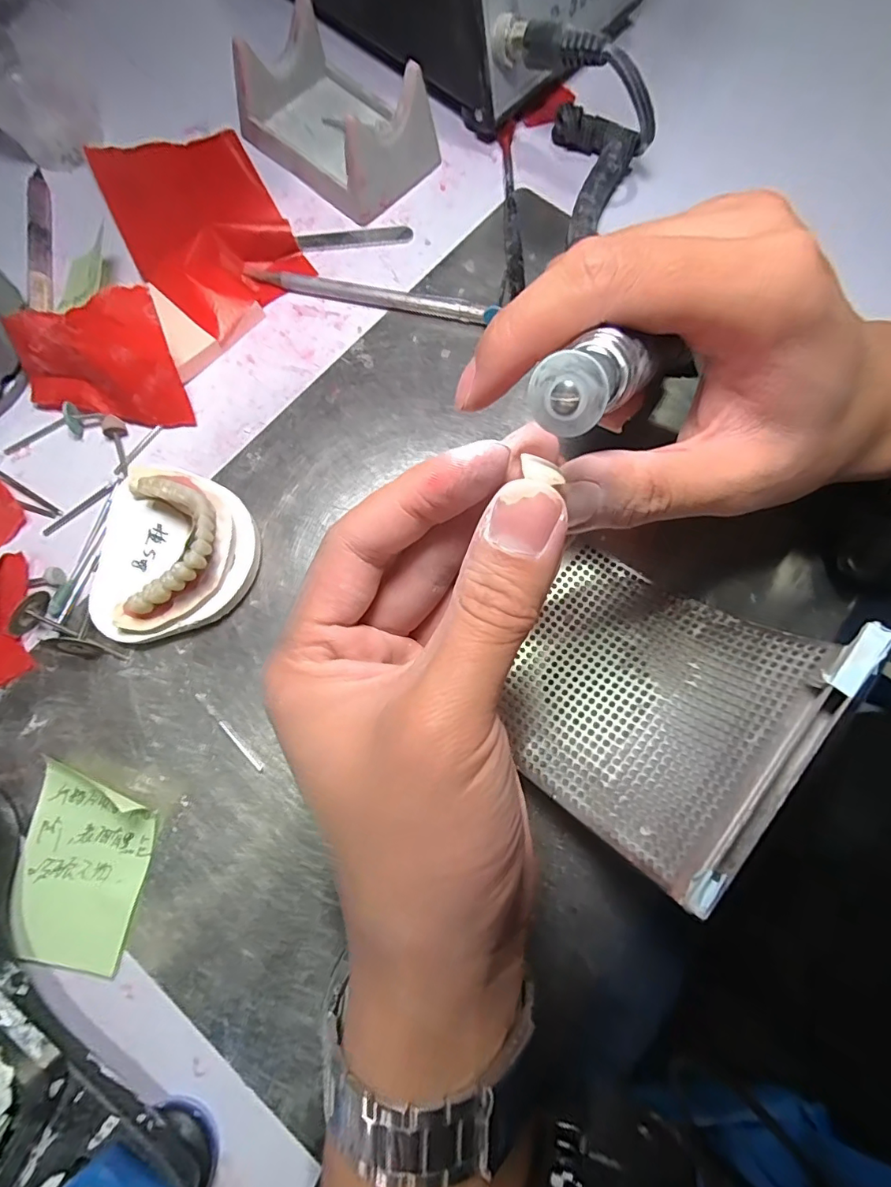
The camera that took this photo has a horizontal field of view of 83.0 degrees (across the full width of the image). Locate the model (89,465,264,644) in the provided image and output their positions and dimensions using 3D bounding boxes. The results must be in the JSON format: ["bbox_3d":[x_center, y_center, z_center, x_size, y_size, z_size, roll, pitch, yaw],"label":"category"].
[{"bbox_3d":[-0.118,-0.018,0.213,0.069,0.037,0.073,5,76,1],"label":"model"}]

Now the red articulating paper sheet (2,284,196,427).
[{"bbox_3d":[-0.162,-0.108,0.233,0.077,0.056,0.006,5,35,7],"label":"red articulating paper sheet"}]

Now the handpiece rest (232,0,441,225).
[{"bbox_3d":[-0.059,-0.260,0.270,0.095,0.042,0.062,42,80,9],"label":"handpiece rest"}]

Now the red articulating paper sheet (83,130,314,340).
[{"bbox_3d":[-0.131,-0.201,0.268,0.080,0.018,0.137,-27,78,-6],"label":"red articulating paper sheet"}]

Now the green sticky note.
[{"bbox_3d":[-0.145,0.108,0.199,0.053,0.004,0.065,11,76,3],"label":"green sticky note"}]

